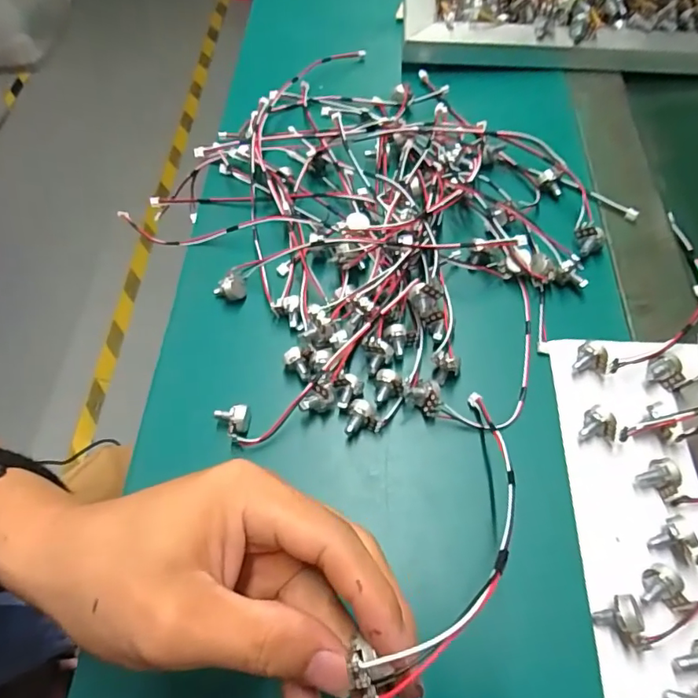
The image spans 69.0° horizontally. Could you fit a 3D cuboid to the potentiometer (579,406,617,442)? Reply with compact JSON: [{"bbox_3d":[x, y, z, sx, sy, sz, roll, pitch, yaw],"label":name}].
[{"bbox_3d":[0.142,0.045,0.290,0.016,0.017,0.020,-37,66,-16],"label":"potentiometer"}]

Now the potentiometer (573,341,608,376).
[{"bbox_3d":[0.147,0.006,0.309,0.019,0.018,0.014,6,62,6],"label":"potentiometer"}]

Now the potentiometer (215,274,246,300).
[{"bbox_3d":[-0.082,-0.042,0.349,0.021,0.014,0.016,-15,62,-5],"label":"potentiometer"}]

